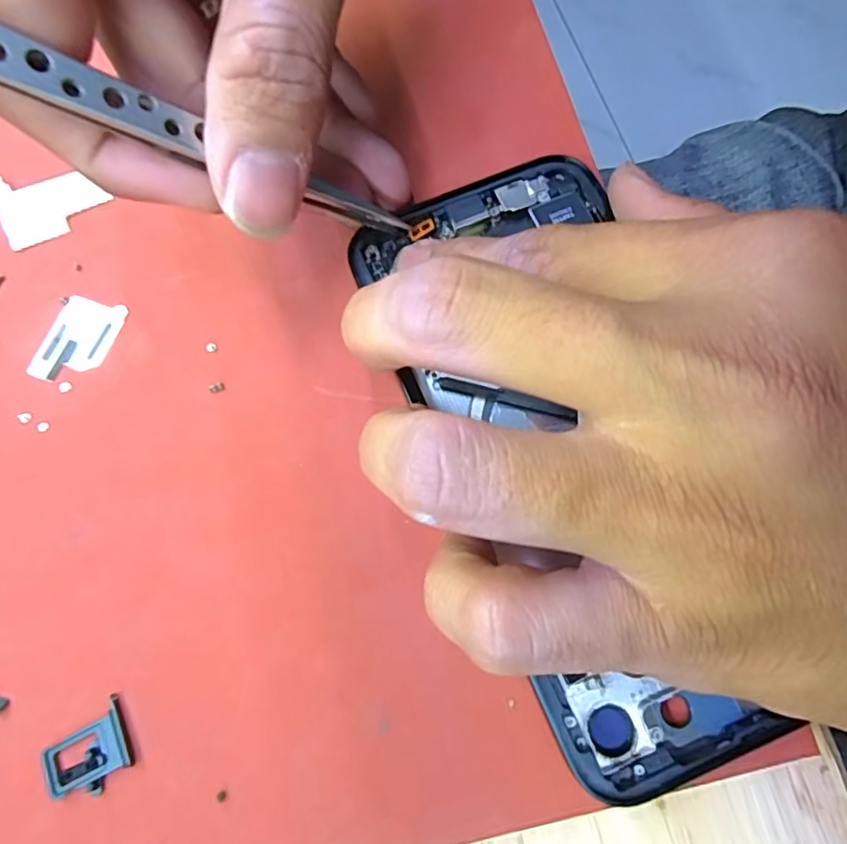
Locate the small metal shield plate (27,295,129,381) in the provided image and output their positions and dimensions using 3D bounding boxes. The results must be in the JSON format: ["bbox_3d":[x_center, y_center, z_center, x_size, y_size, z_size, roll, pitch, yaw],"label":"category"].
[{"bbox_3d":[-0.094,-0.023,0.152,0.018,0.004,0.025,19,75,6],"label":"small metal shield plate"}]

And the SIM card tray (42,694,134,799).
[{"bbox_3d":[-0.074,0.070,0.122,0.017,0.004,0.014,-22,75,-6],"label":"SIM card tray"}]

